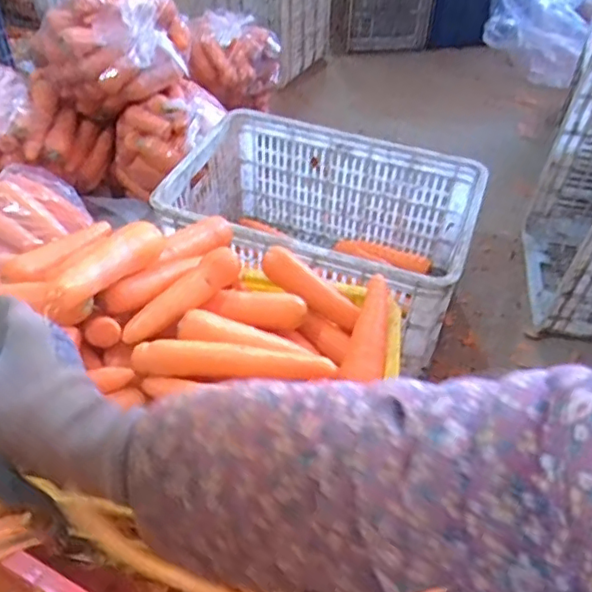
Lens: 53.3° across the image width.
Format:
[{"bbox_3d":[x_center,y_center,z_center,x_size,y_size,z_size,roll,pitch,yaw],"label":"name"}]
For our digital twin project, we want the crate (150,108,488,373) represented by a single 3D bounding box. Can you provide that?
[{"bbox_3d":[0.042,-0.120,1.170,0.569,0.294,0.387,19,50,16],"label":"crate"}]

